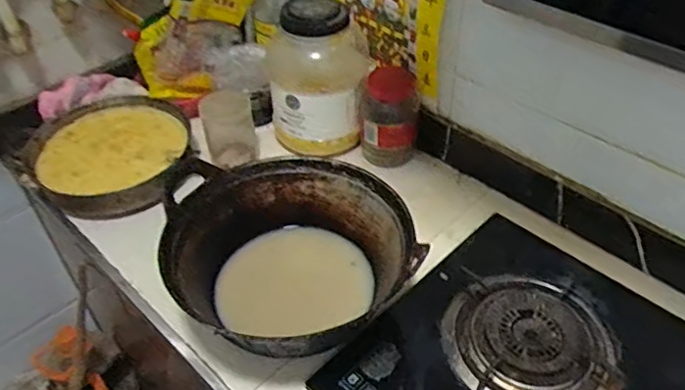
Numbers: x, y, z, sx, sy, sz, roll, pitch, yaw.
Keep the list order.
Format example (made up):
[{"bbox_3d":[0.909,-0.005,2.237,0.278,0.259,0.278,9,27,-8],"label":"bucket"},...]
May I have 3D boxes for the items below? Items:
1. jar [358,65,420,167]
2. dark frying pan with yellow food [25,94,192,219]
[{"bbox_3d":[0.081,-0.135,0.991,0.094,0.157,0.081,6,44,8],"label":"jar"},{"bbox_3d":[-0.393,-0.076,0.993,0.268,0.076,0.257,-1,44,1],"label":"dark frying pan with yellow food"}]

